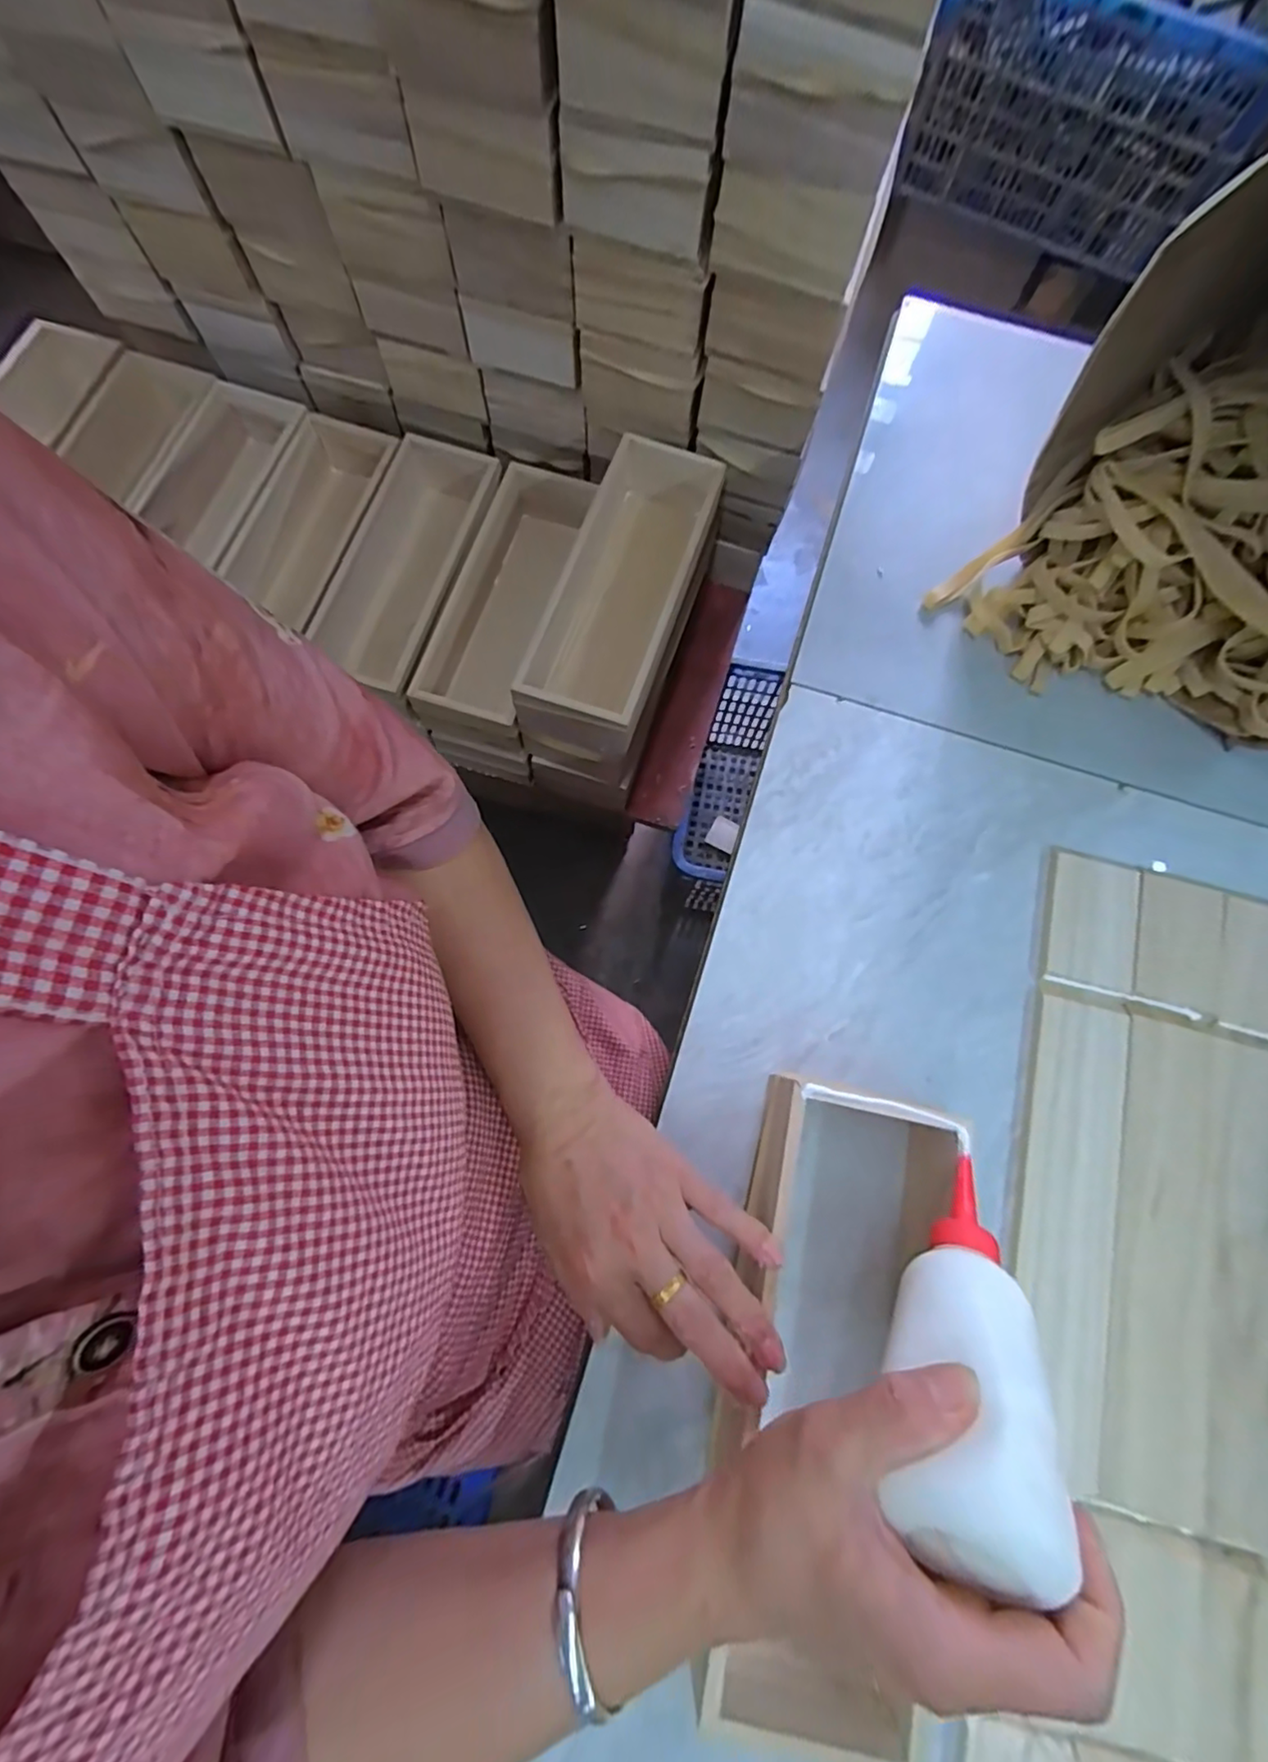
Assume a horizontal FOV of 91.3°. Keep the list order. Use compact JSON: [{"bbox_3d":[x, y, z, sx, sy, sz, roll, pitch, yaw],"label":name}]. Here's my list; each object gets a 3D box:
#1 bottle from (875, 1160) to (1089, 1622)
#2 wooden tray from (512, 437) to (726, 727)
[{"bbox_3d":[0.139,0.182,0.259,0.046,0.042,0.149,27,34,6],"label":"bottle"},{"bbox_3d":[-0.012,-0.263,0.569,0.111,0.087,0.282,19,77,3],"label":"wooden tray"}]

